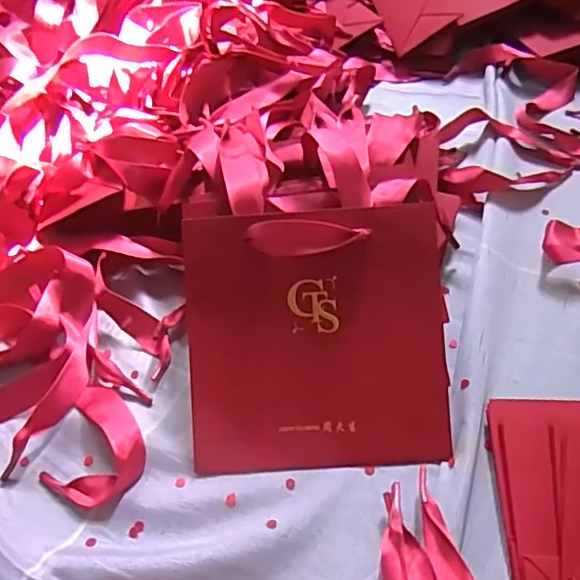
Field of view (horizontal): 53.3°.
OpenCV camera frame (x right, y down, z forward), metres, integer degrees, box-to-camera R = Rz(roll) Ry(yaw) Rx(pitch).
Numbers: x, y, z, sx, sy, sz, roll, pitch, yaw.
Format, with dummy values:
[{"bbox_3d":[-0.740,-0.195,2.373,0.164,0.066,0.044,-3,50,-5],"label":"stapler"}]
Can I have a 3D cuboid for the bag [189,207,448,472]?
[{"bbox_3d":[0.014,0.027,0.314,0.137,0.008,0.137,-4,89,1],"label":"bag"}]

